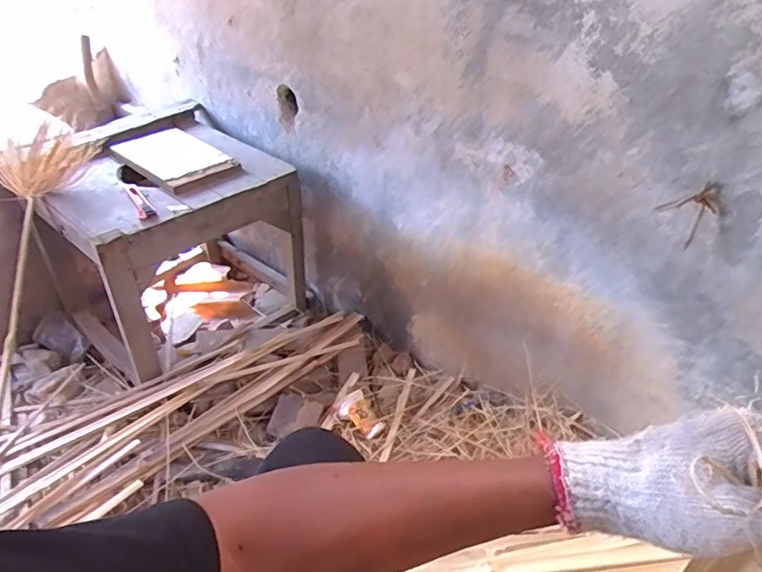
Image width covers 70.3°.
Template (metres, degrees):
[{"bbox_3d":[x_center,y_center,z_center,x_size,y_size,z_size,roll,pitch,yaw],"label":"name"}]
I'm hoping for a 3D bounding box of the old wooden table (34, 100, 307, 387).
[{"bbox_3d":[-0.486,-0.092,1.277,0.447,0.445,0.482,-31,45,-32],"label":"old wooden table"}]

